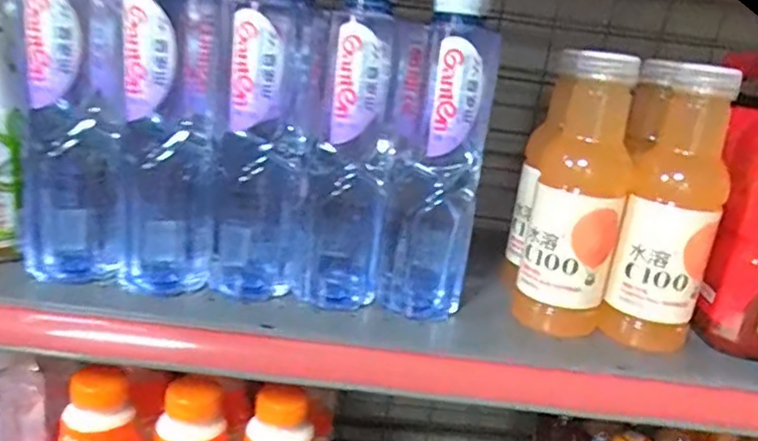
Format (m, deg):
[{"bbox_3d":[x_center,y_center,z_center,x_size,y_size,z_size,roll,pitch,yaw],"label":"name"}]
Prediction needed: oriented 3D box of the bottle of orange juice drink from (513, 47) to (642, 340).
[{"bbox_3d":[0.143,-0.019,0.456,0.070,0.200,0.063,12,17,16],"label":"bottle of orange juice drink"}]

